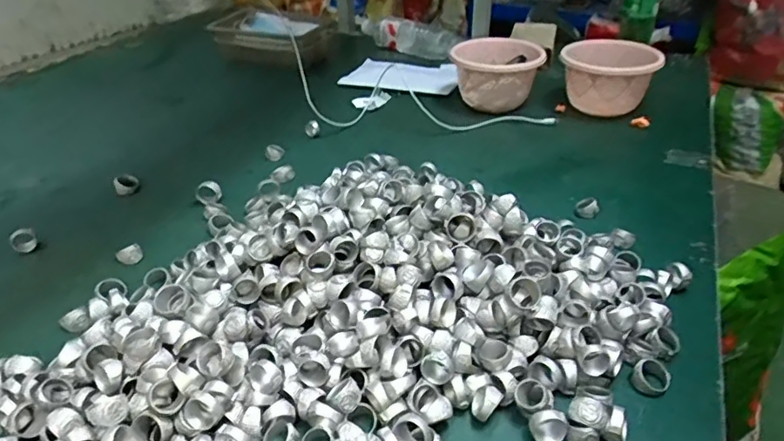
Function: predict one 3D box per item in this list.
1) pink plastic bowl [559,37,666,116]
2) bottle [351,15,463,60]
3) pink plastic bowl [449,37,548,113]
[{"bbox_3d":[0.372,-0.253,0.981,0.156,0.094,0.182,25,40,30],"label":"pink plastic bowl"},{"bbox_3d":[0.017,-0.399,1.188,0.236,0.060,0.071,20,39,27],"label":"bottle"},{"bbox_3d":[0.177,-0.248,0.932,0.136,0.088,0.141,17,37,23],"label":"pink plastic bowl"}]

